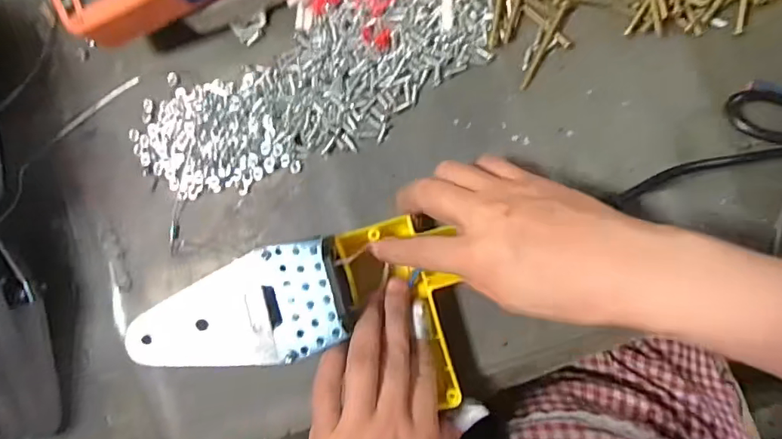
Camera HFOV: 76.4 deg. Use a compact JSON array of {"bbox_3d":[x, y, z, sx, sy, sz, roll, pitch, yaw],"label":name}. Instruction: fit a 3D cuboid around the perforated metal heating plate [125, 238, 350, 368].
[{"bbox_3d":[-0.096,0.060,0.300,0.127,0.015,0.065,-19,90,9],"label":"perforated metal heating plate"}]

